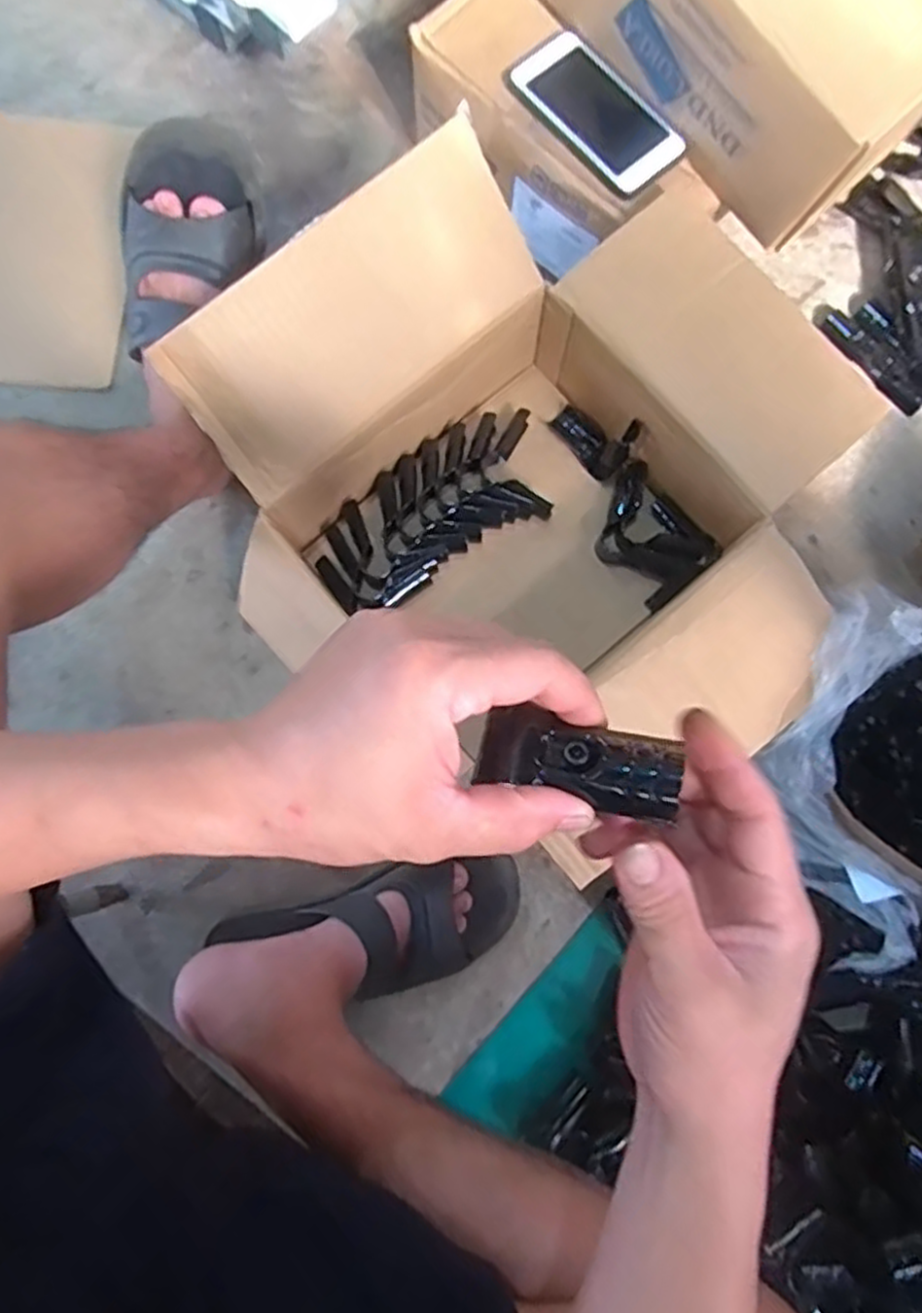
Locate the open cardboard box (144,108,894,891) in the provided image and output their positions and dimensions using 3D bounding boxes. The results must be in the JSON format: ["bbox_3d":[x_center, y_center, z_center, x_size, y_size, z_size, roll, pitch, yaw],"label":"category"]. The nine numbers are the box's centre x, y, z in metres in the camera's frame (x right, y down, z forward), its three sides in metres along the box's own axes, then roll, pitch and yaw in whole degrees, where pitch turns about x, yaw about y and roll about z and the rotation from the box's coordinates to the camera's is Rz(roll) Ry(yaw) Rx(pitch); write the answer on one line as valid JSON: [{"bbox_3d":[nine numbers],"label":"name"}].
[{"bbox_3d":[0.093,-0.128,0.634,0.466,0.221,0.502,-31,82,-4],"label":"open cardboard box"}]

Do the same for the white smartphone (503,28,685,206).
[{"bbox_3d":[0.122,-0.480,0.669,0.082,0.016,0.159,-42,83,-7],"label":"white smartphone"}]

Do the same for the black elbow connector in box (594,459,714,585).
[{"bbox_3d":[0.171,-0.116,0.716,0.078,0.032,0.120,-33,82,-4],"label":"black elbow connector in box"}]

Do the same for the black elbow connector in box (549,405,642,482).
[{"bbox_3d":[0.123,-0.211,0.709,0.083,0.062,0.037,43,84,7],"label":"black elbow connector in box"}]

